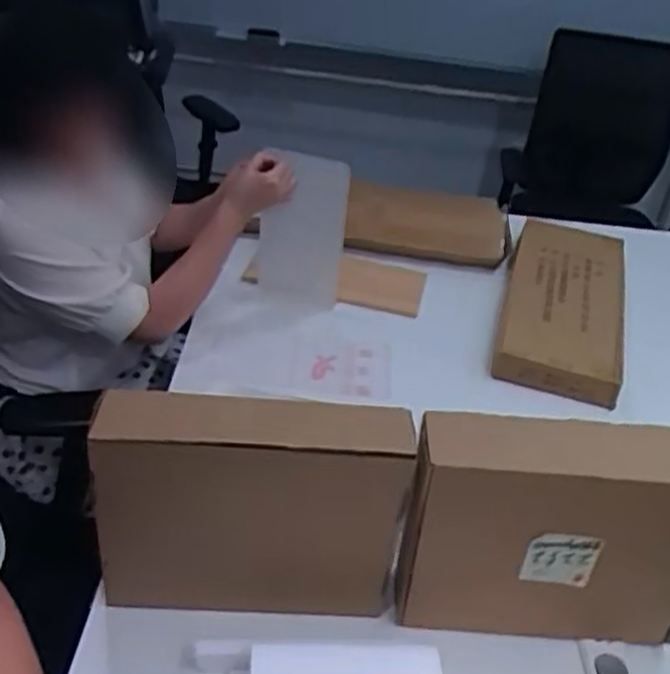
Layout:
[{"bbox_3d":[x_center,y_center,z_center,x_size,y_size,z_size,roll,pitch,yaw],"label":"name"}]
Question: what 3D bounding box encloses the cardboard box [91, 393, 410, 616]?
[{"bbox_3d":[-0.095,0.197,0.849,0.317,0.286,0.090,6,37,-2],"label":"cardboard box"}]

